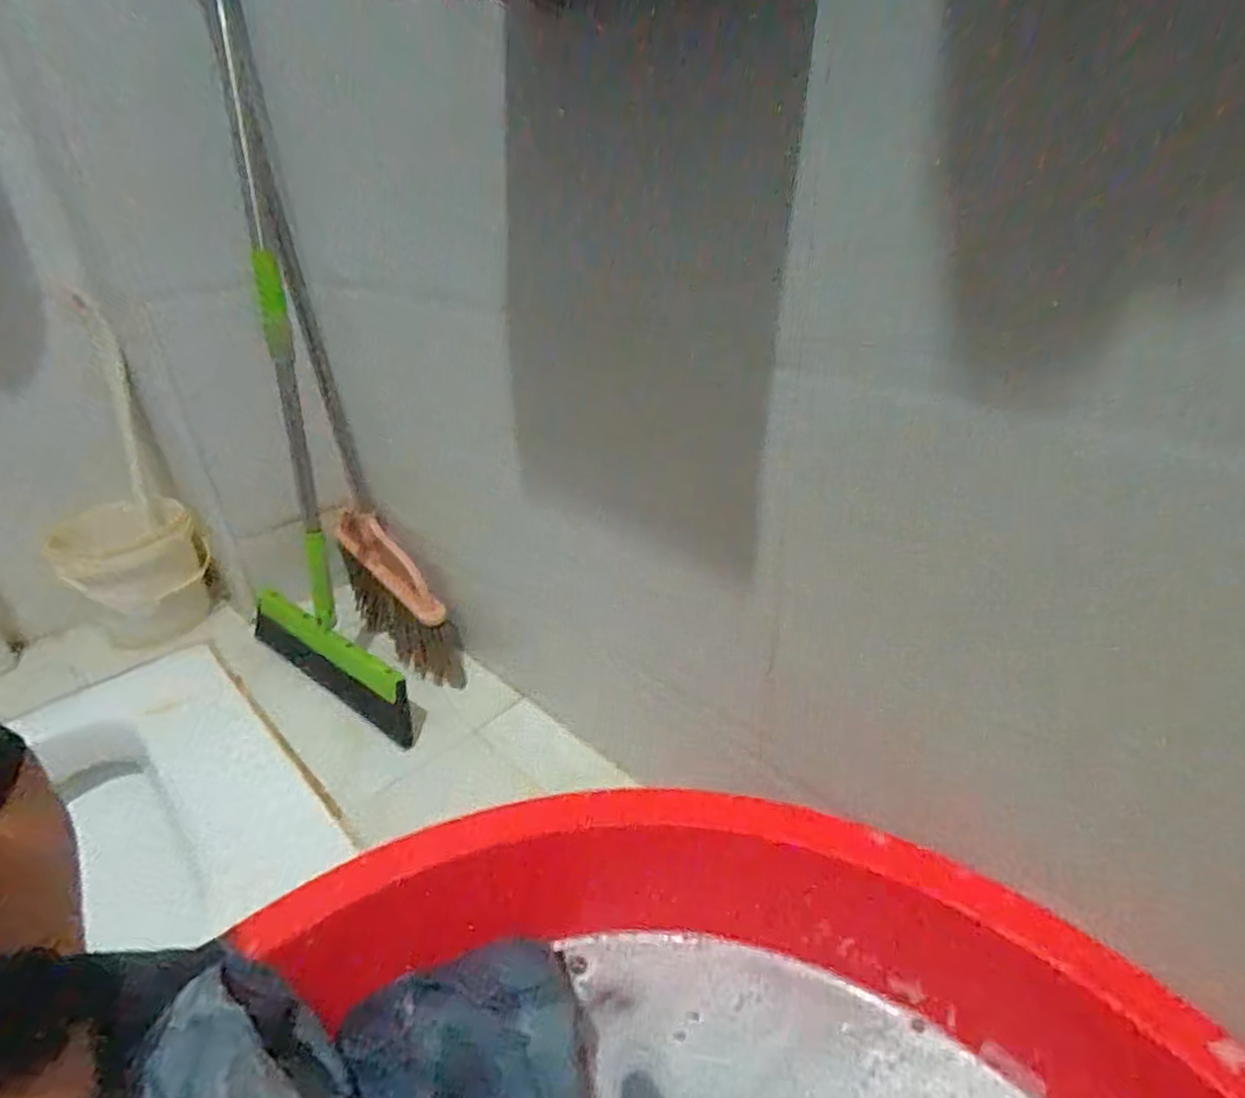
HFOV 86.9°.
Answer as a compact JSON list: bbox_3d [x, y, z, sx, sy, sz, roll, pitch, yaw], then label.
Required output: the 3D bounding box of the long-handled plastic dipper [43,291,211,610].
[{"bbox_3d":[-0.651,-0.118,0.852,0.131,0.378,0.114,-2,6,2],"label":"long-handled plastic dipper"}]

